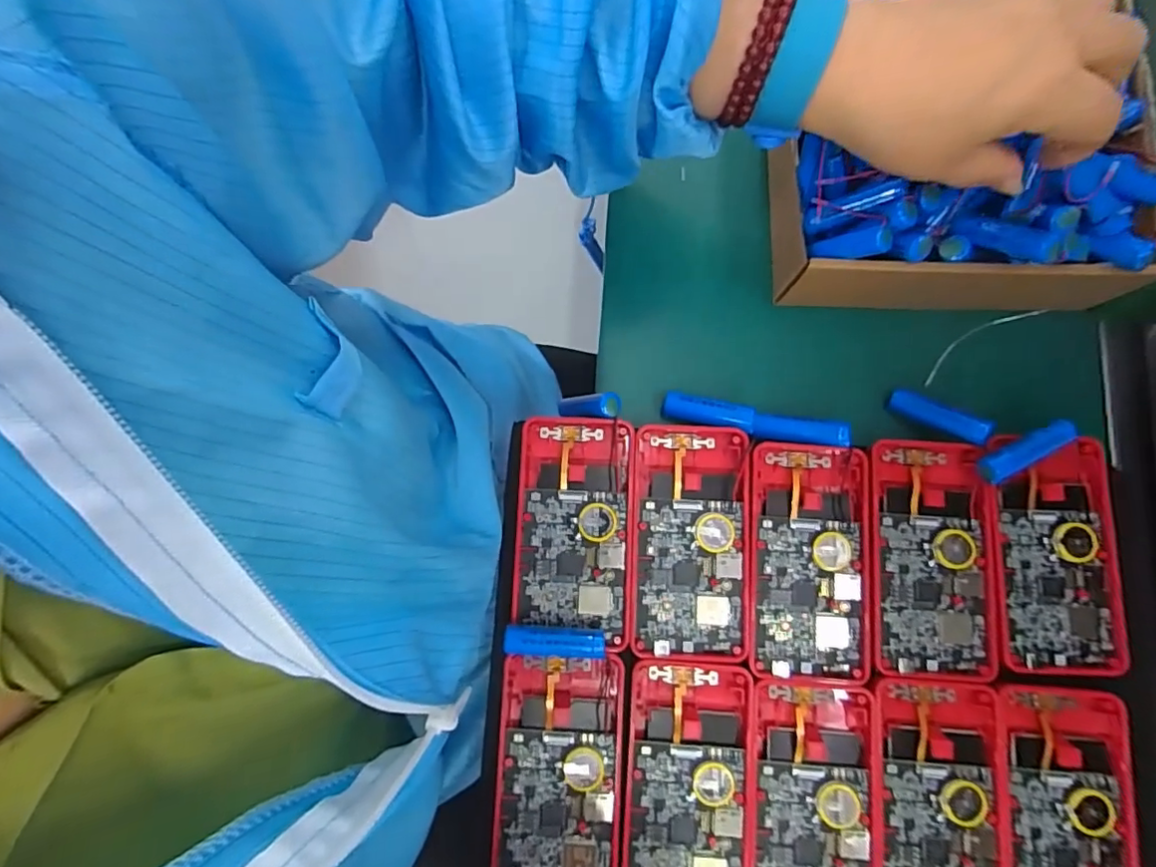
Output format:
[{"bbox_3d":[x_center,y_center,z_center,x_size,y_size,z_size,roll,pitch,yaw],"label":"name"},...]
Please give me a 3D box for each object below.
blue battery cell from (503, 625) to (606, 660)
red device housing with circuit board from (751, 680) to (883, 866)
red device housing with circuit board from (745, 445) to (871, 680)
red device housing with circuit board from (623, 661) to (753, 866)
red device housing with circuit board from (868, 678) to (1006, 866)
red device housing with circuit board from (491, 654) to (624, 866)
[{"bbox_3d":[-0.012,0.107,0.295,0.050,0.015,0.015,2,79,0],"label":"blue battery cell"},{"bbox_3d":[0.119,0.190,0.287,0.063,0.011,0.121,5,79,1],"label":"red device housing with circuit board"},{"bbox_3d":[0.124,0.067,0.304,0.062,0.012,0.122,4,79,1],"label":"red device housing with circuit board"},{"bbox_3d":[0.056,0.180,0.289,0.059,0.012,0.120,3,79,1],"label":"red device housing with circuit board"},{"bbox_3d":[0.180,0.188,0.285,0.063,0.009,0.120,2,79,0],"label":"red device housing with circuit board"},{"bbox_3d":[-0.010,0.177,0.291,0.061,0.013,0.117,3,79,1],"label":"red device housing with circuit board"}]

